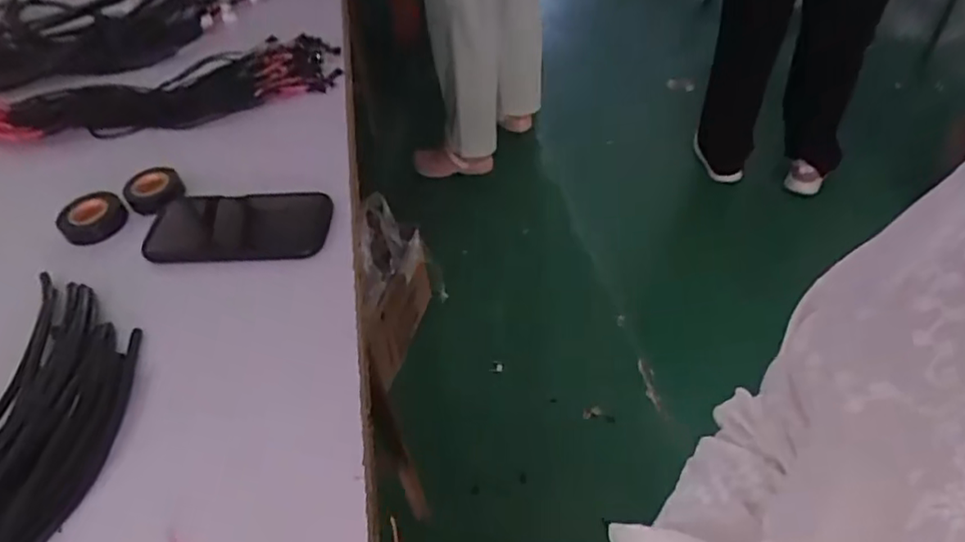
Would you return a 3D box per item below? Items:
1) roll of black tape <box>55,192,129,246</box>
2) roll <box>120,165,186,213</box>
[{"bbox_3d":[-0.394,-0.055,0.626,0.053,0.019,0.055,-2,47,2],"label":"roll of black tape"},{"bbox_3d":[-0.342,-0.084,0.647,0.054,0.022,0.057,-2,47,2],"label":"roll"}]

